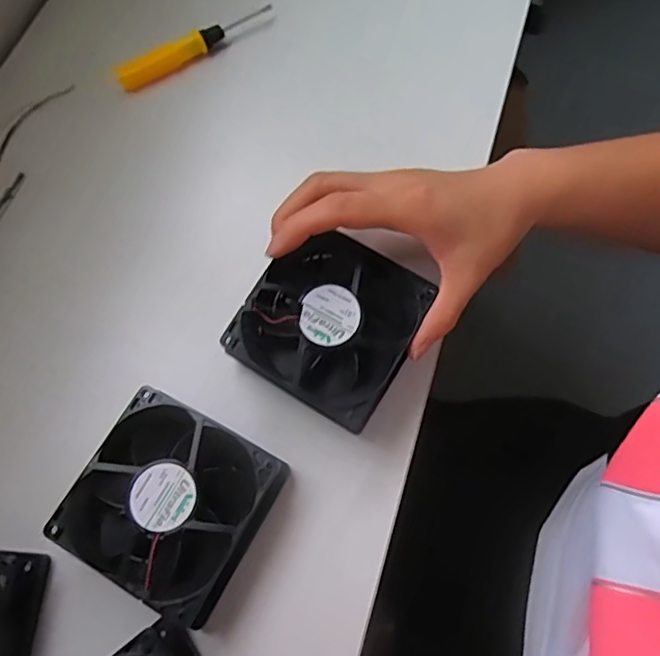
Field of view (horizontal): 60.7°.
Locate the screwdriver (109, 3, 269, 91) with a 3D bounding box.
[{"bbox_3d":[-0.106,-0.223,0.444,0.132,0.017,0.014,-32,69,-10],"label":"screwdriver"}]

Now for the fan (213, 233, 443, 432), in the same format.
[{"bbox_3d":[0.003,-0.006,0.323,0.090,0.032,0.095,30,72,14],"label":"fan"}]

